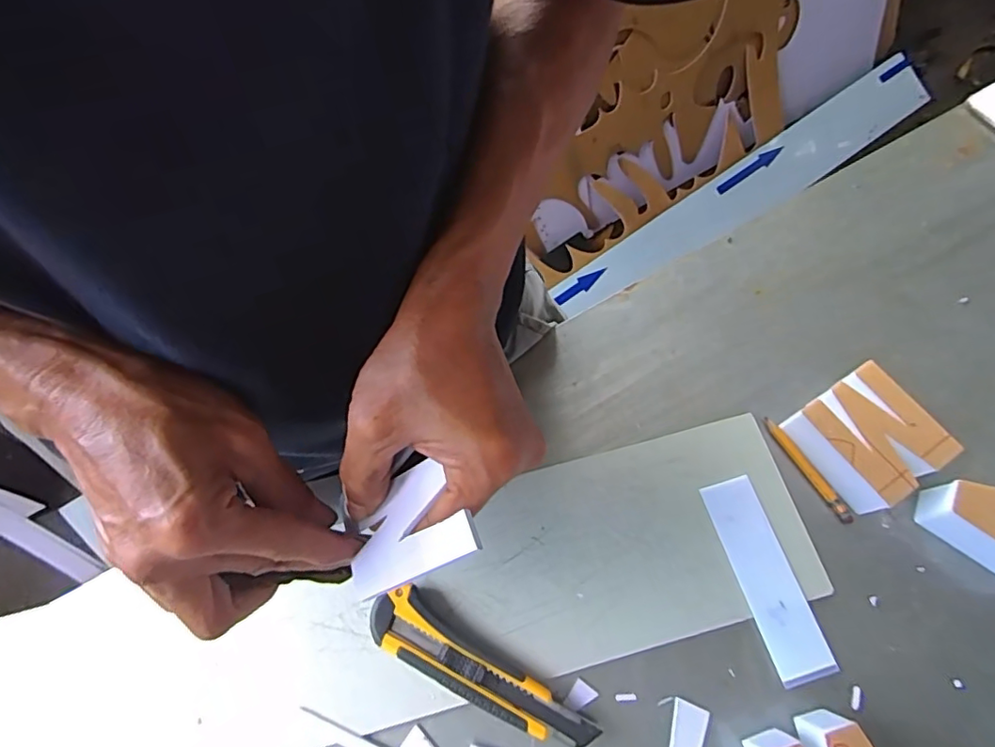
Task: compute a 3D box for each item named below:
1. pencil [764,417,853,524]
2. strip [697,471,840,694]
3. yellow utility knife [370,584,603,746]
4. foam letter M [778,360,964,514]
[{"bbox_3d":[0.236,0.073,0.430,0.009,0.006,0.091,-30,70,-10],"label":"pencil"},{"bbox_3d":[0.190,0.143,0.400,0.039,0.004,0.136,-16,68,-4],"label":"strip"},{"bbox_3d":[-0.014,0.200,0.376,0.160,0.022,0.037,30,72,13],"label":"yellow utility knife"},{"bbox_3d":[0.269,0.048,0.415,0.070,0.045,0.082,-32,70,-10],"label":"foam letter M"}]

